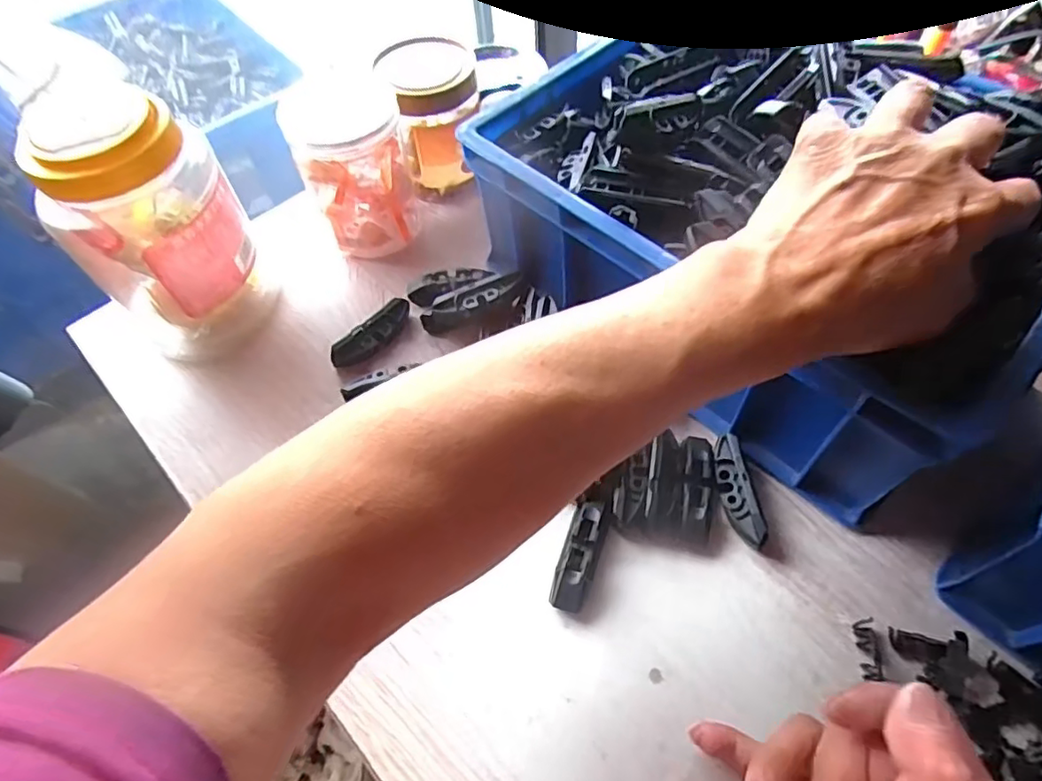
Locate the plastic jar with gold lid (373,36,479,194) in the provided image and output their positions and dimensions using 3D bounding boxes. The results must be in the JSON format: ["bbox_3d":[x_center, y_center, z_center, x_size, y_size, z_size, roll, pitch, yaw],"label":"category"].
[{"bbox_3d":[-0.069,-0.223,0.499,0.071,0.098,0.077,-2,58,3],"label":"plastic jar with gold lid"}]

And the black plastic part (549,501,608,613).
[{"bbox_3d":[0.035,0.097,0.354,0.021,0.020,0.062,16,60,13],"label":"black plastic part"}]

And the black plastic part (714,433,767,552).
[{"bbox_3d":[0.131,0.061,0.366,0.019,0.022,0.069,-6,57,0],"label":"black plastic part"}]

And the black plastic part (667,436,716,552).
[{"bbox_3d":[0.106,0.060,0.372,0.026,0.020,0.072,10,59,10],"label":"black plastic part"}]

